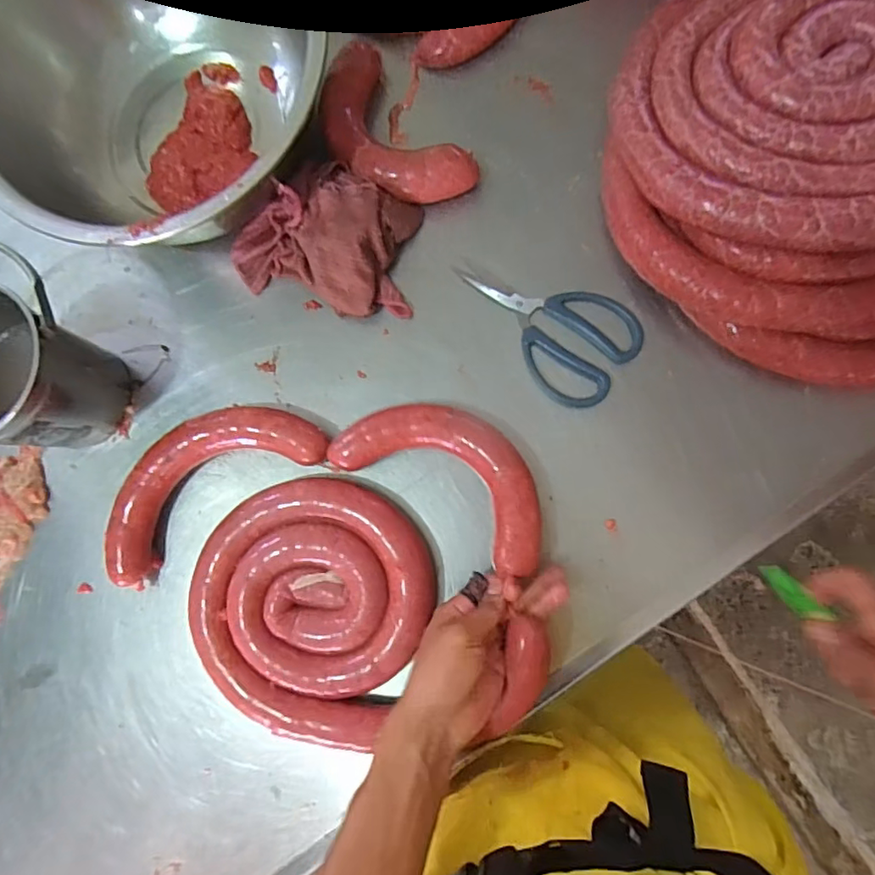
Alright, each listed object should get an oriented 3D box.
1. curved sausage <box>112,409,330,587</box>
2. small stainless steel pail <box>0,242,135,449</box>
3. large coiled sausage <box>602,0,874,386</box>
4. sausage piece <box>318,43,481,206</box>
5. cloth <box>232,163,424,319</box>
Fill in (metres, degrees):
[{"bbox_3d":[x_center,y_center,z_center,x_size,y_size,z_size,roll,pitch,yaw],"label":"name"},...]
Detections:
[{"bbox_3d":[-0.222,0.036,0.533,0.237,0.043,0.108,-33,83,1],"label":"curved sausage"},{"bbox_3d":[-0.382,-0.066,0.506,0.154,0.135,0.146,0,85,5],"label":"small stainless steel pail"},{"bbox_3d":[0.326,-0.238,0.476,0.337,0.108,0.397,-23,83,2],"label":"large coiled sausage"},{"bbox_3d":[-0.052,-0.297,0.550,0.098,0.044,0.184,-39,83,0],"label":"sausage piece"},{"bbox_3d":[-0.113,-0.189,0.537,0.182,0.054,0.130,6,85,5],"label":"cloth"}]

